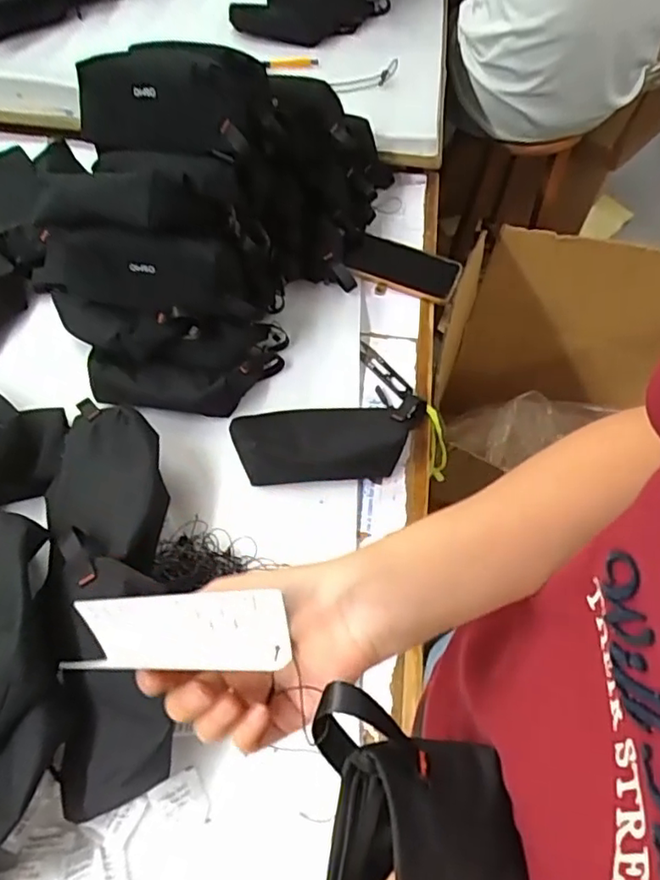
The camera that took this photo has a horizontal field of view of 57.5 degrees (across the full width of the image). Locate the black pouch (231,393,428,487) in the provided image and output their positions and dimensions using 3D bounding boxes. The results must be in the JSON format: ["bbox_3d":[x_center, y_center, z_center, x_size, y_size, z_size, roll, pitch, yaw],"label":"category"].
[{"bbox_3d":[0.002,-0.005,0.626,0.205,0.048,0.091,-5,58,-6],"label":"black pouch"}]

